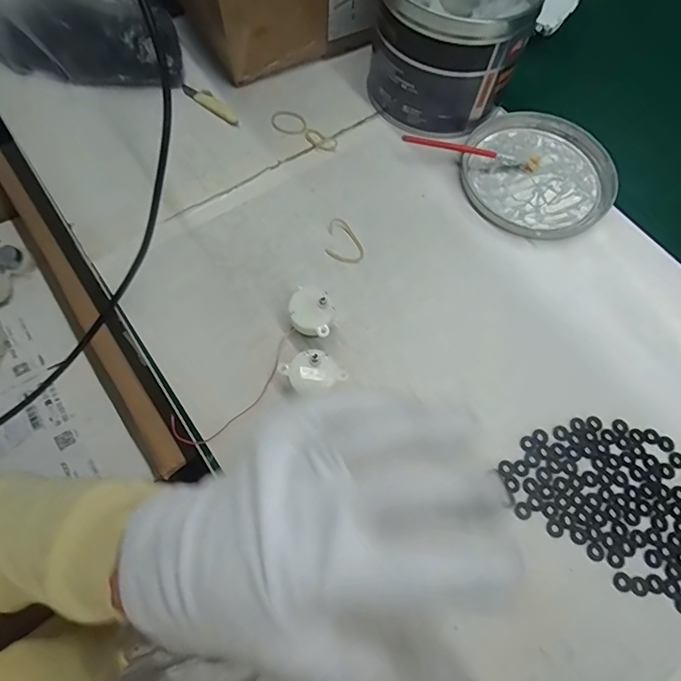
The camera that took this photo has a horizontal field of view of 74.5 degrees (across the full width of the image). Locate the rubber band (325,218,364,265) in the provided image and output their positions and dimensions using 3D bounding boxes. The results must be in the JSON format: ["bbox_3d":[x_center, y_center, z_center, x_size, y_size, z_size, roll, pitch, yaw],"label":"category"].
[{"bbox_3d":[0.004,-0.079,0.358,0.030,0.005,0.039,7,66,0],"label":"rubber band"}]

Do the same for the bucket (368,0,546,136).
[{"bbox_3d":[0.094,-0.270,0.390,0.125,0.108,0.134,16,67,4],"label":"bucket"}]

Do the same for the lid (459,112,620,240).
[{"bbox_3d":[0.173,-0.149,0.395,0.128,0.015,0.126,1,66,-3],"label":"lid"}]

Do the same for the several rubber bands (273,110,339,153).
[{"bbox_3d":[-0.033,-0.191,0.406,0.067,0.004,0.025,38,70,13],"label":"several rubber bands"}]

